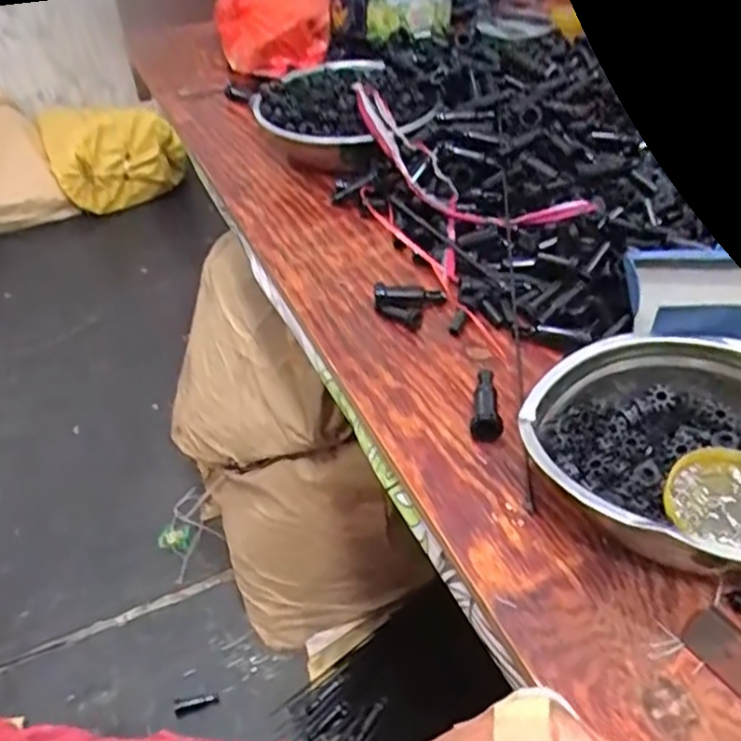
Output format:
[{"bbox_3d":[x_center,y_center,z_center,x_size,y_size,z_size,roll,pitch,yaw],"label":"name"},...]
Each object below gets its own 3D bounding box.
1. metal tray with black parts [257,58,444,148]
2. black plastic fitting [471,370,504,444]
[{"bbox_3d":[-0.037,-0.335,0.917,0.237,0.059,0.214,5,43,8],"label":"metal tray with black parts"},{"bbox_3d":[0.094,0.023,0.557,0.023,0.030,0.075,7,44,11],"label":"black plastic fitting"}]

